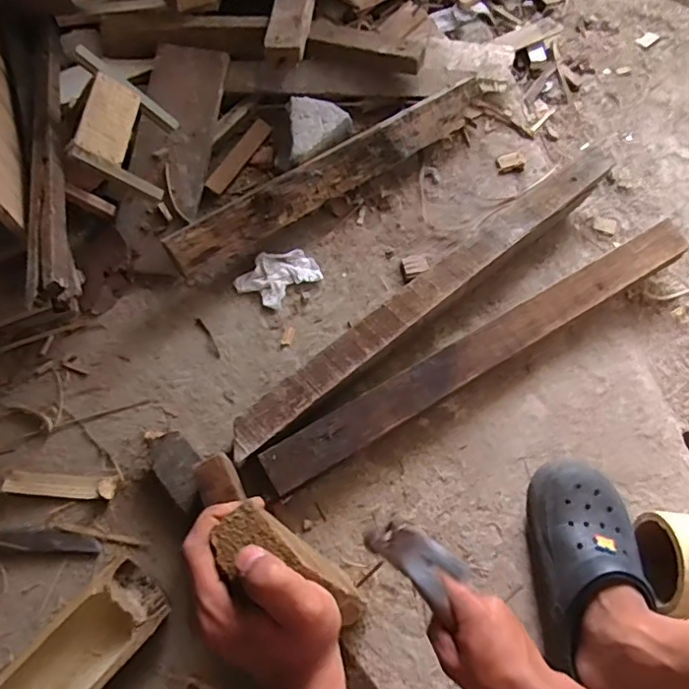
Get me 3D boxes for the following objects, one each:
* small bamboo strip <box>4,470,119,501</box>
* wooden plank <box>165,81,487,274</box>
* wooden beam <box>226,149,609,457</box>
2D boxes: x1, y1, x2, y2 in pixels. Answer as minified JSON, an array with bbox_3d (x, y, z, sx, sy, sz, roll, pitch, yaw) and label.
[{"bbox_3d":[-0.380,0.188,0.753,0.153,0.022,0.030,3,67,0],"label":"small bamboo strip"},{"bbox_3d":[-0.012,-0.278,0.906,0.581,0.034,0.068,-33,109,-13],"label":"wooden plank"},{"bbox_3d":[0.136,-0.088,0.821,0.729,0.031,0.060,-38,73,-15],"label":"wooden beam"}]

